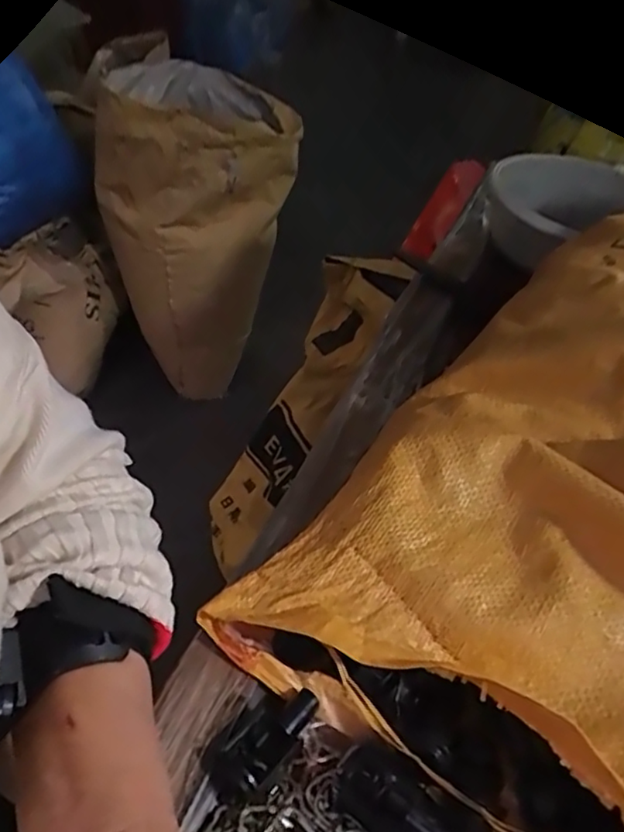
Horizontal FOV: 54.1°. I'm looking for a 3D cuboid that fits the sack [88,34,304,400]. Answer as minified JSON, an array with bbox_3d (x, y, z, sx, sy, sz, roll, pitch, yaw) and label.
[{"bbox_3d":[-0.248,-0.398,1.388,0.352,0.616,0.330,-28,51,-32],"label":"sack"}]

